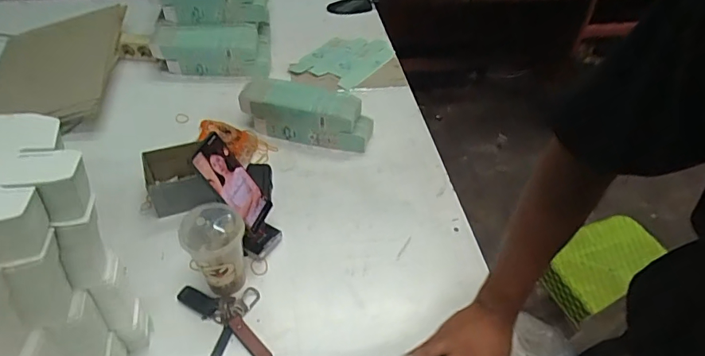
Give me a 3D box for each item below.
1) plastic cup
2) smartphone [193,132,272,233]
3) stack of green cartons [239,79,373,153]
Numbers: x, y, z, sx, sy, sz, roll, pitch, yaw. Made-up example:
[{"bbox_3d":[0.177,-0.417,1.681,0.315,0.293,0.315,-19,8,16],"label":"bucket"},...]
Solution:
[{"bbox_3d":[-0.202,0.114,0.704,0.085,0.146,0.076,-14,49,-16],"label":"plastic cup"},{"bbox_3d":[-0.184,0.008,0.733,0.013,0.159,0.075,-10,36,36],"label":"smartphone"},{"bbox_3d":[-0.094,-0.137,0.985,0.268,0.098,0.085,10,46,6],"label":"stack of green cartons"}]

